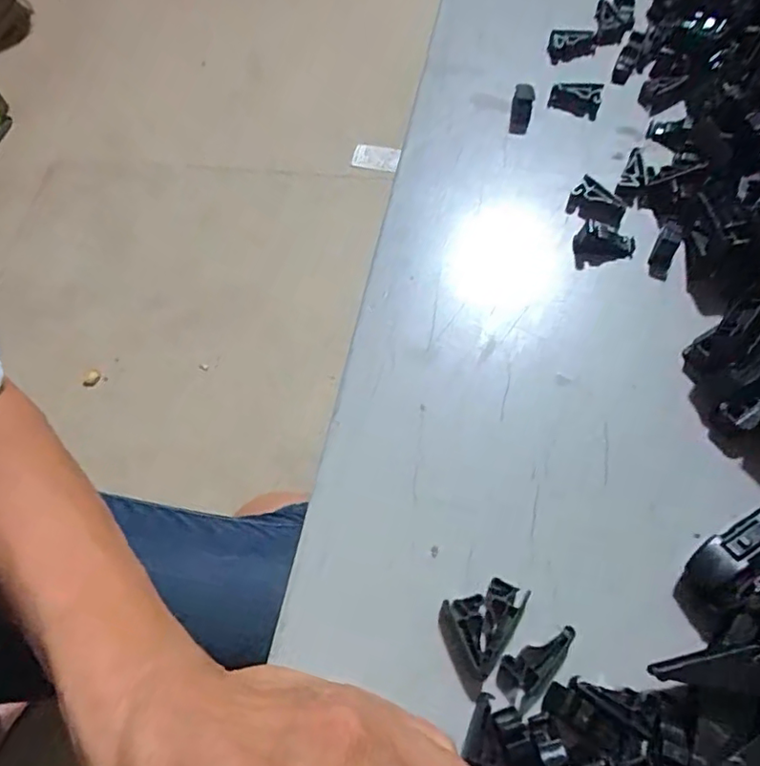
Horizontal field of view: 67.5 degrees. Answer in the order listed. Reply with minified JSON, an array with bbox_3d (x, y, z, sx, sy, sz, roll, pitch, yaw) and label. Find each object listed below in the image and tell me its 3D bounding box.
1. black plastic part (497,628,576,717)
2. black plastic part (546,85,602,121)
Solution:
[{"bbox_3d":[0.060,0.106,0.216,0.034,0.008,0.017,-39,70,-15],"label":"black plastic part"},{"bbox_3d":[0.118,-0.173,0.343,0.030,0.013,0.015,20,67,11],"label":"black plastic part"}]

